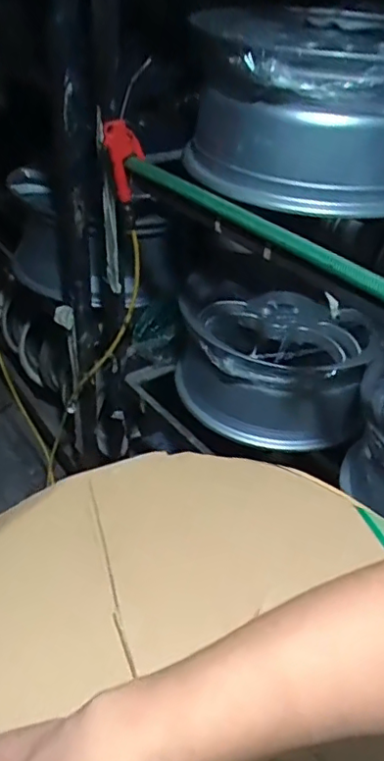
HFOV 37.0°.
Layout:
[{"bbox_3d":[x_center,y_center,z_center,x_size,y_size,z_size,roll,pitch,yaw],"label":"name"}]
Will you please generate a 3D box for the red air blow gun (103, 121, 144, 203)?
[{"bbox_3d":[-0.115,-0.367,0.956,0.056,0.126,0.033,19,41,17],"label":"red air blow gun"}]

